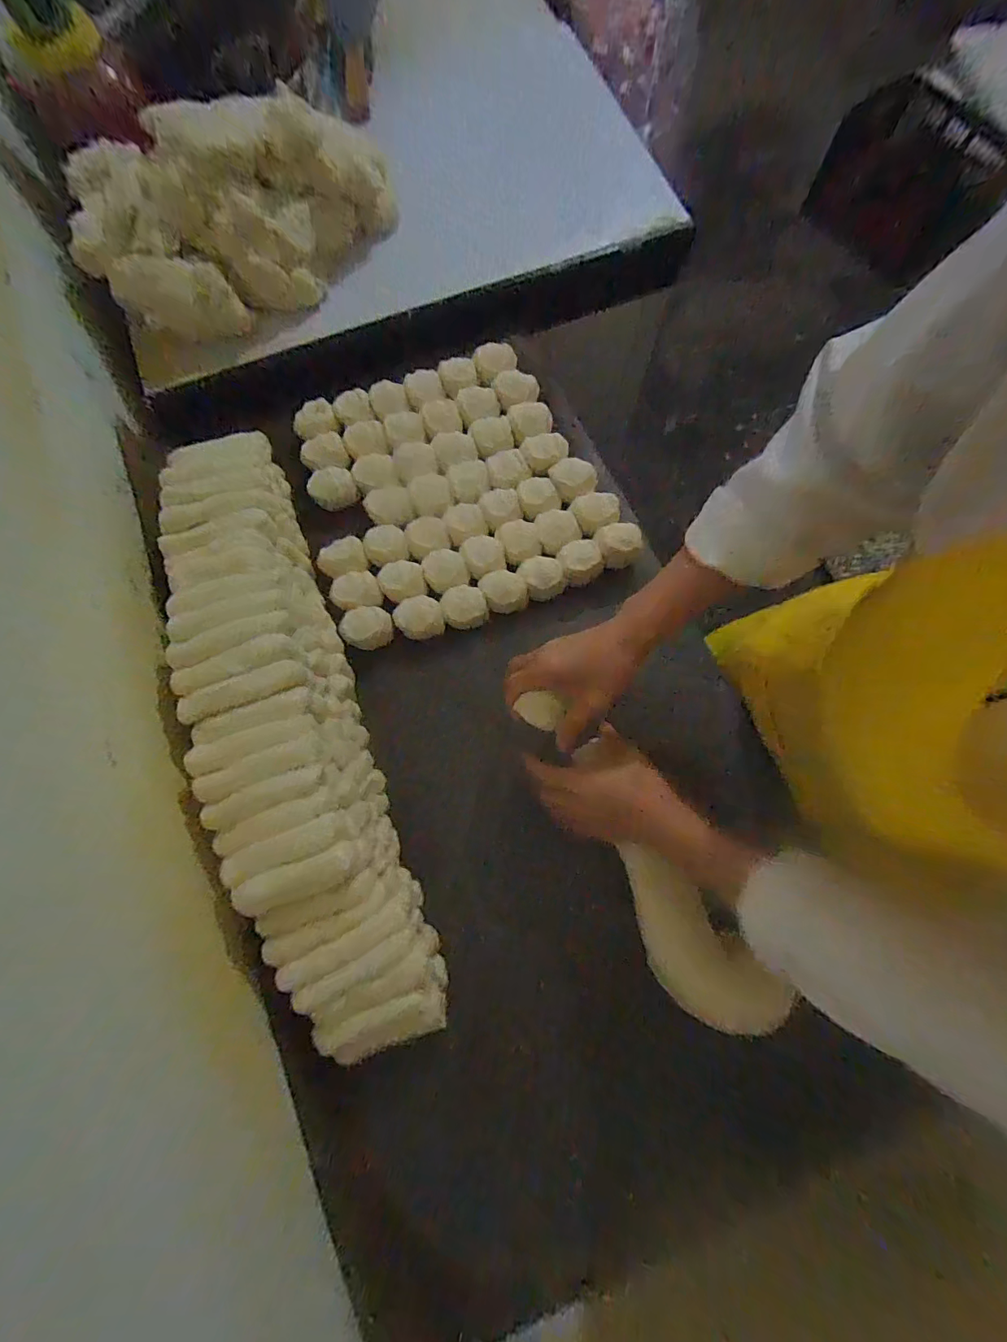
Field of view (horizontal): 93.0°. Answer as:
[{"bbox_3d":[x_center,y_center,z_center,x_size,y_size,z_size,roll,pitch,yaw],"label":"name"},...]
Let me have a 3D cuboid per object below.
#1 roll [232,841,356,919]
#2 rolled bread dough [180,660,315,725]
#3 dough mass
[{"bbox_3d":[-0.190,0.190,0.432,0.110,0.023,0.030,-21,77,-4],"label":"roll"},{"bbox_3d":[-0.258,0.023,0.472,0.119,0.037,0.029,-21,77,-4],"label":"rolled bread dough"},{"bbox_3d":[-0.348,-0.592,0.637,0.409,0.152,0.210,-15,77,-2],"label":"dough mass"}]

